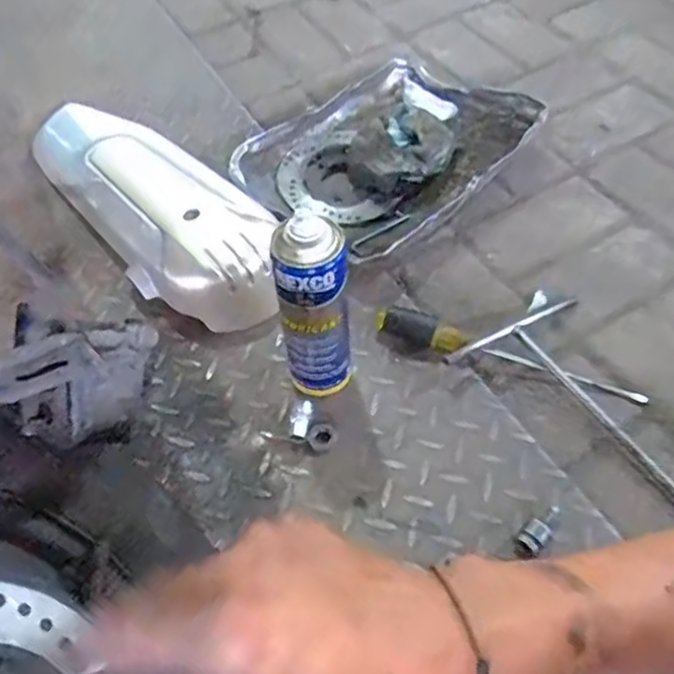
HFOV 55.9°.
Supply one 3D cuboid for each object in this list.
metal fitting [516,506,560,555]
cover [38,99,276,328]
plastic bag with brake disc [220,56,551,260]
[{"bbox_3d":[0.180,0.172,0.562,0.055,0.023,0.020,-38,60,-24],"label":"metal fitting"},{"bbox_3d":[-0.245,-0.175,0.801,0.161,0.084,0.488,-39,60,-24],"label":"cover"},{"bbox_3d":[0.064,-0.248,0.866,0.291,0.072,0.368,31,60,23],"label":"plastic bag with brake disc"}]

